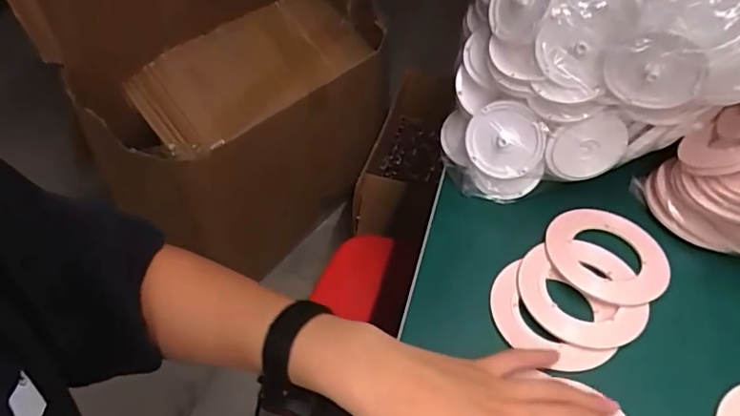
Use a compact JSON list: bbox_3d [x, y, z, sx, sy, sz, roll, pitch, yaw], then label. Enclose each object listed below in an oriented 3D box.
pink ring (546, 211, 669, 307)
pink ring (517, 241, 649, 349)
[{"bbox_3d":[0.205,0.039,0.470,0.095,0.007,0.099,0,49,0],"label":"pink ring"},{"bbox_3d":[0.172,0.070,0.448,0.096,0.009,0.095,0,49,0],"label":"pink ring"}]

